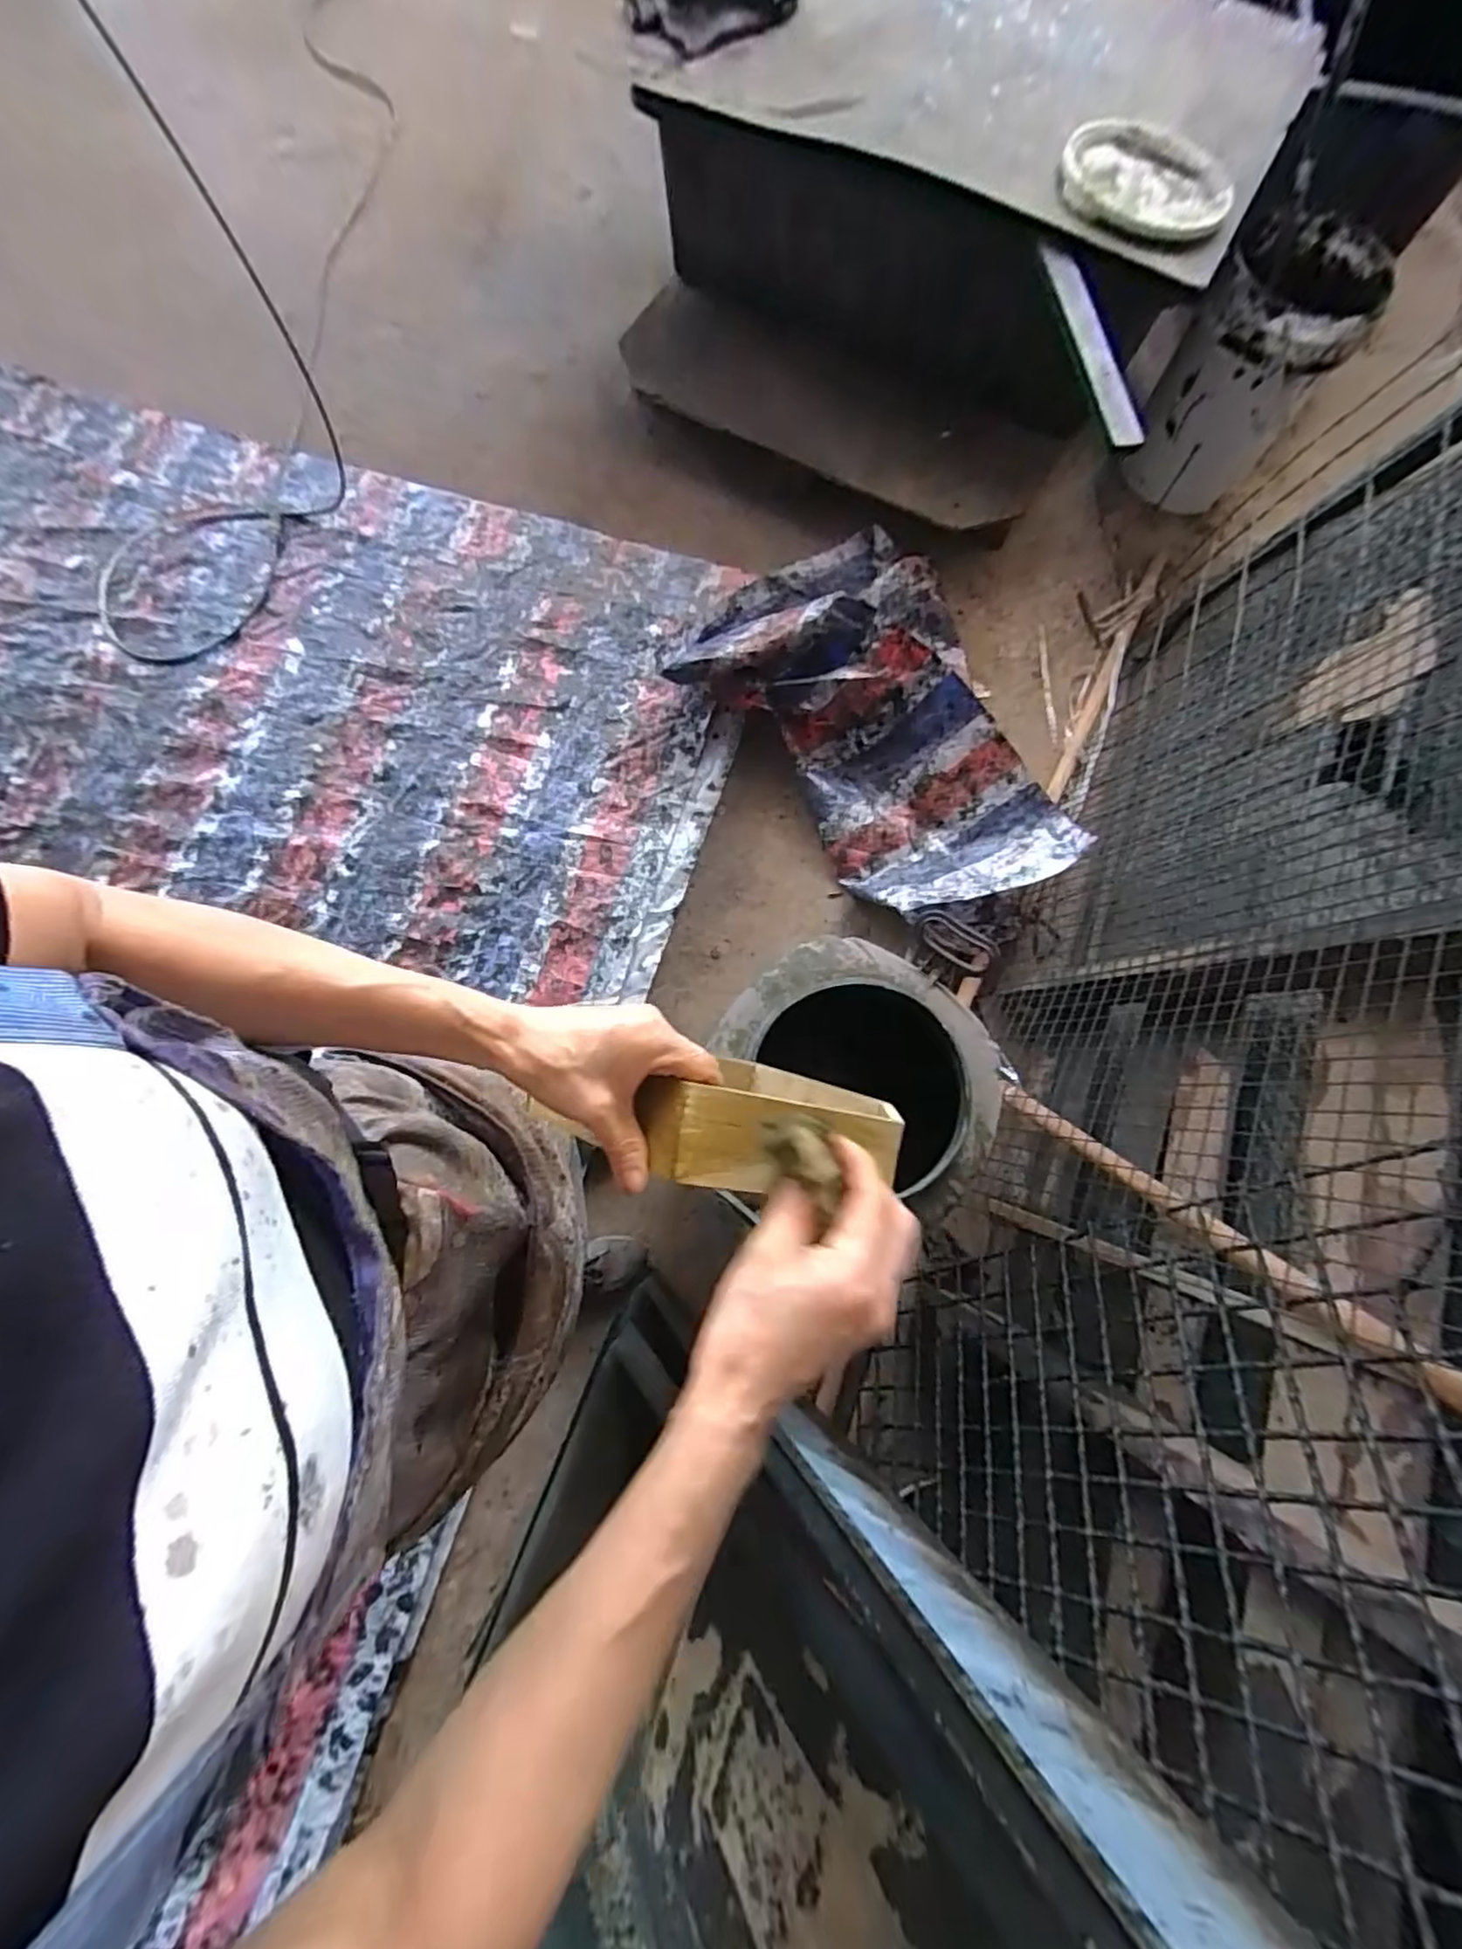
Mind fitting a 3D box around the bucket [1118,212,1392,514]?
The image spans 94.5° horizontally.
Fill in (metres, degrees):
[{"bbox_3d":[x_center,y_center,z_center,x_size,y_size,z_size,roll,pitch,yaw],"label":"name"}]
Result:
[{"bbox_3d":[0.958,-1.121,1.277,0.246,0.368,0.251,0,77,0],"label":"bucket"}]

